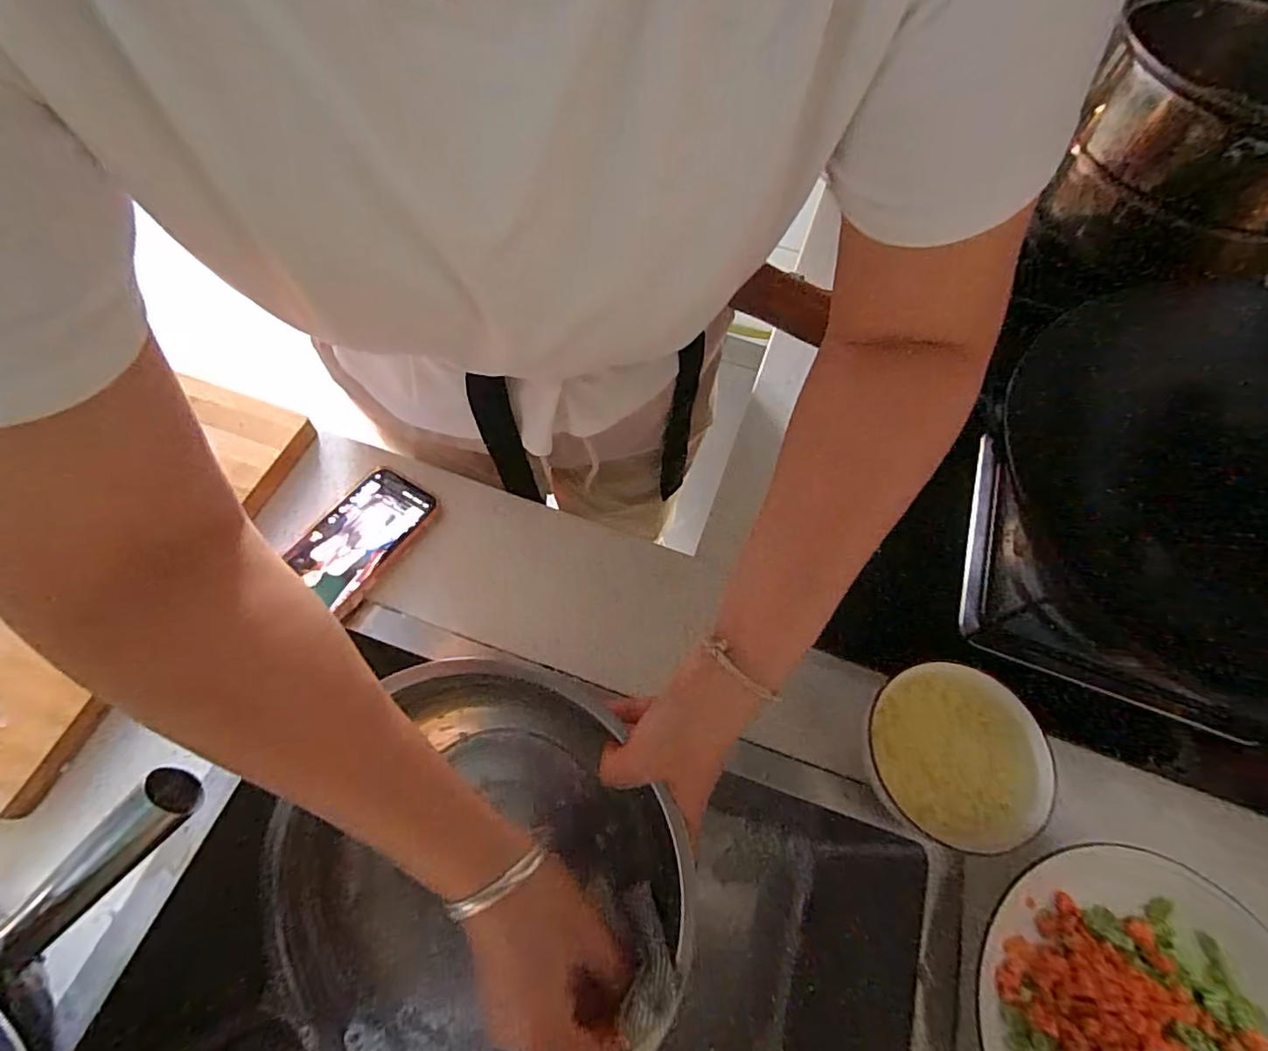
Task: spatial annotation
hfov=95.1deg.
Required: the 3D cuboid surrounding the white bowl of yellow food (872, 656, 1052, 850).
[{"bbox_3d":[0.212,0.154,0.392,0.102,0.046,0.110,1,63,-3],"label":"white bowl of yellow food"}]

